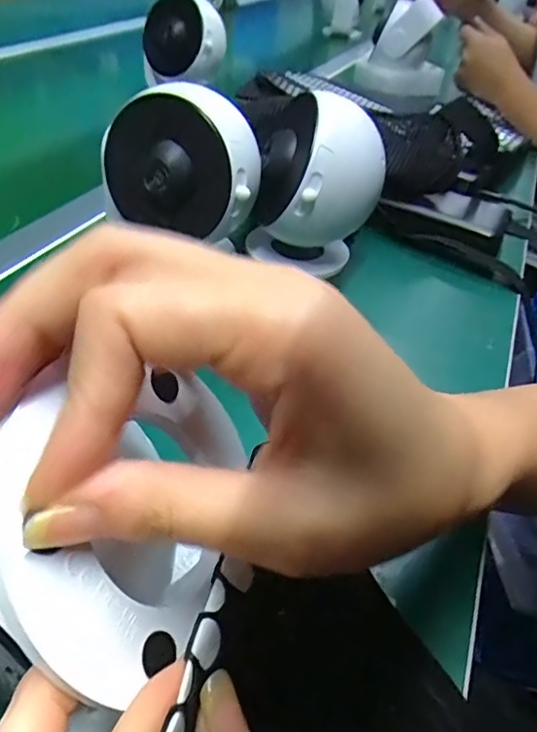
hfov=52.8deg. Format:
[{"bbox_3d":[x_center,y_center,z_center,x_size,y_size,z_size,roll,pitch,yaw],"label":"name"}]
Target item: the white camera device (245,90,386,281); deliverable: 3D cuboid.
[{"bbox_3d":[0.032,-0.131,0.407,0.083,0.121,0.077,-25,50,-31],"label":"white camera device"}]

